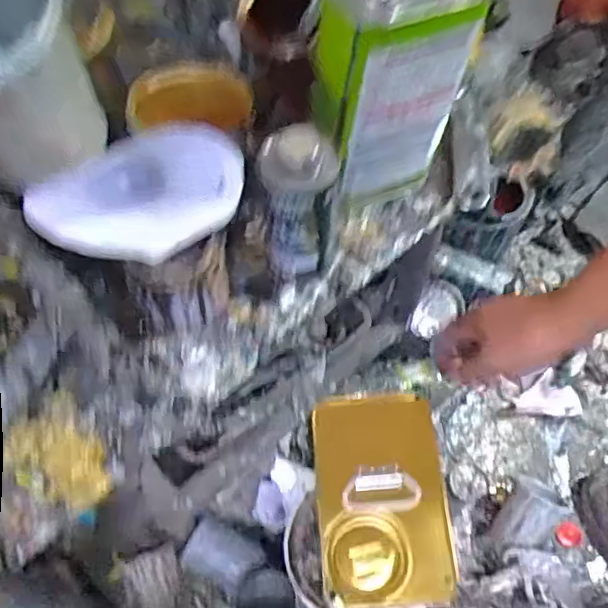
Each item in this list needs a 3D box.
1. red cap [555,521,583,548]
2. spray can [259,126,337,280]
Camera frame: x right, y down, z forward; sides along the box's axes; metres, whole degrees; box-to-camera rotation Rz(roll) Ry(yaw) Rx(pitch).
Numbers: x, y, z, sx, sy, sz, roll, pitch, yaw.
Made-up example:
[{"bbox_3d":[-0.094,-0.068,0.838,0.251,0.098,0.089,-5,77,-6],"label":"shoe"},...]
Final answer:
[{"bbox_3d":[0.391,0.340,0.897,0.037,0.016,0.033,-10,62,-6],"label":"red cap"},{"bbox_3d":[-0.003,-0.071,0.430,0.051,0.106,0.048,0,60,1],"label":"spray can"}]

